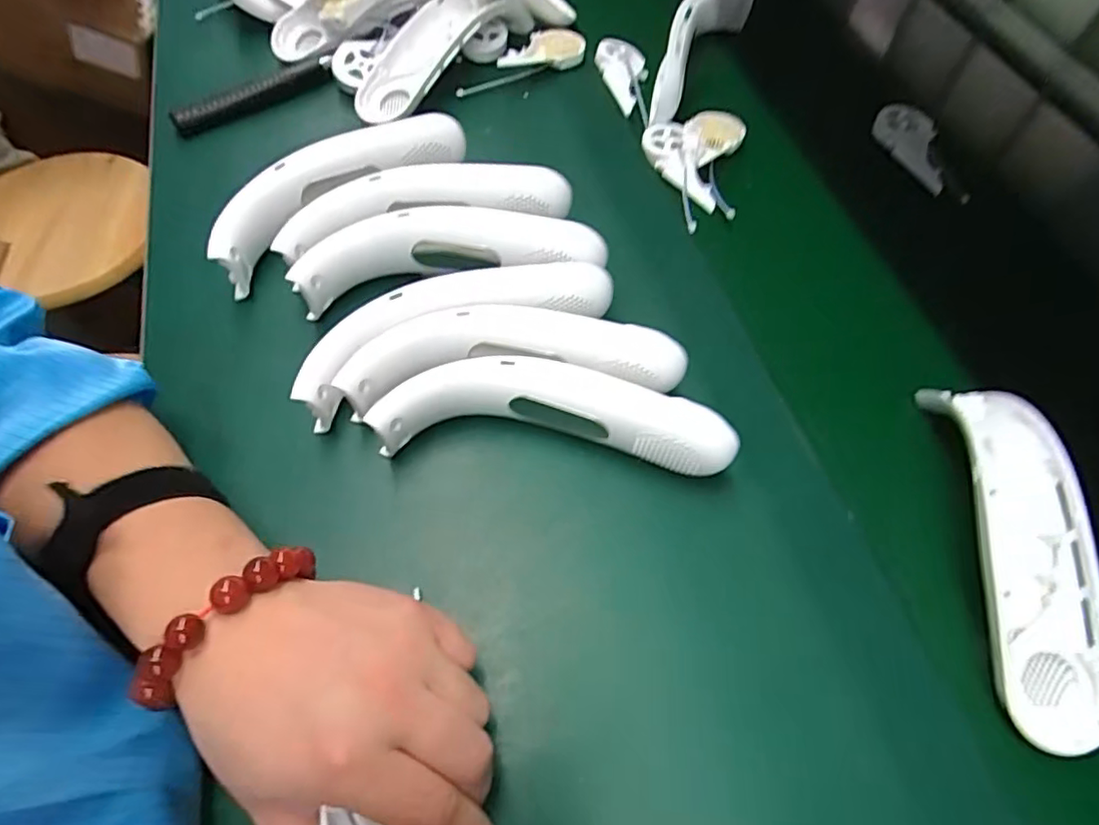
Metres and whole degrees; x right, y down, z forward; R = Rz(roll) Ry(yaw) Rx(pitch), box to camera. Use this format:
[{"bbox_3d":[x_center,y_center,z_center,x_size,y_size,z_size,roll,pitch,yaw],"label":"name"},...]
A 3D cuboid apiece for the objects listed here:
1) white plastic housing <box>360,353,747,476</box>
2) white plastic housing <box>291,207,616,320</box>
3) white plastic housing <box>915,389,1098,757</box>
[{"bbox_3d":[0.002,0.002,0.353,0.194,0.051,0.046,5,62,2],"label":"white plastic housing"},{"bbox_3d":[-0.065,-0.098,0.411,0.202,0.055,0.061,-2,62,-2],"label":"white plastic housing"},{"bbox_3d":[0.257,0.069,0.331,0.047,0.043,0.195,3,62,1],"label":"white plastic housing"}]

